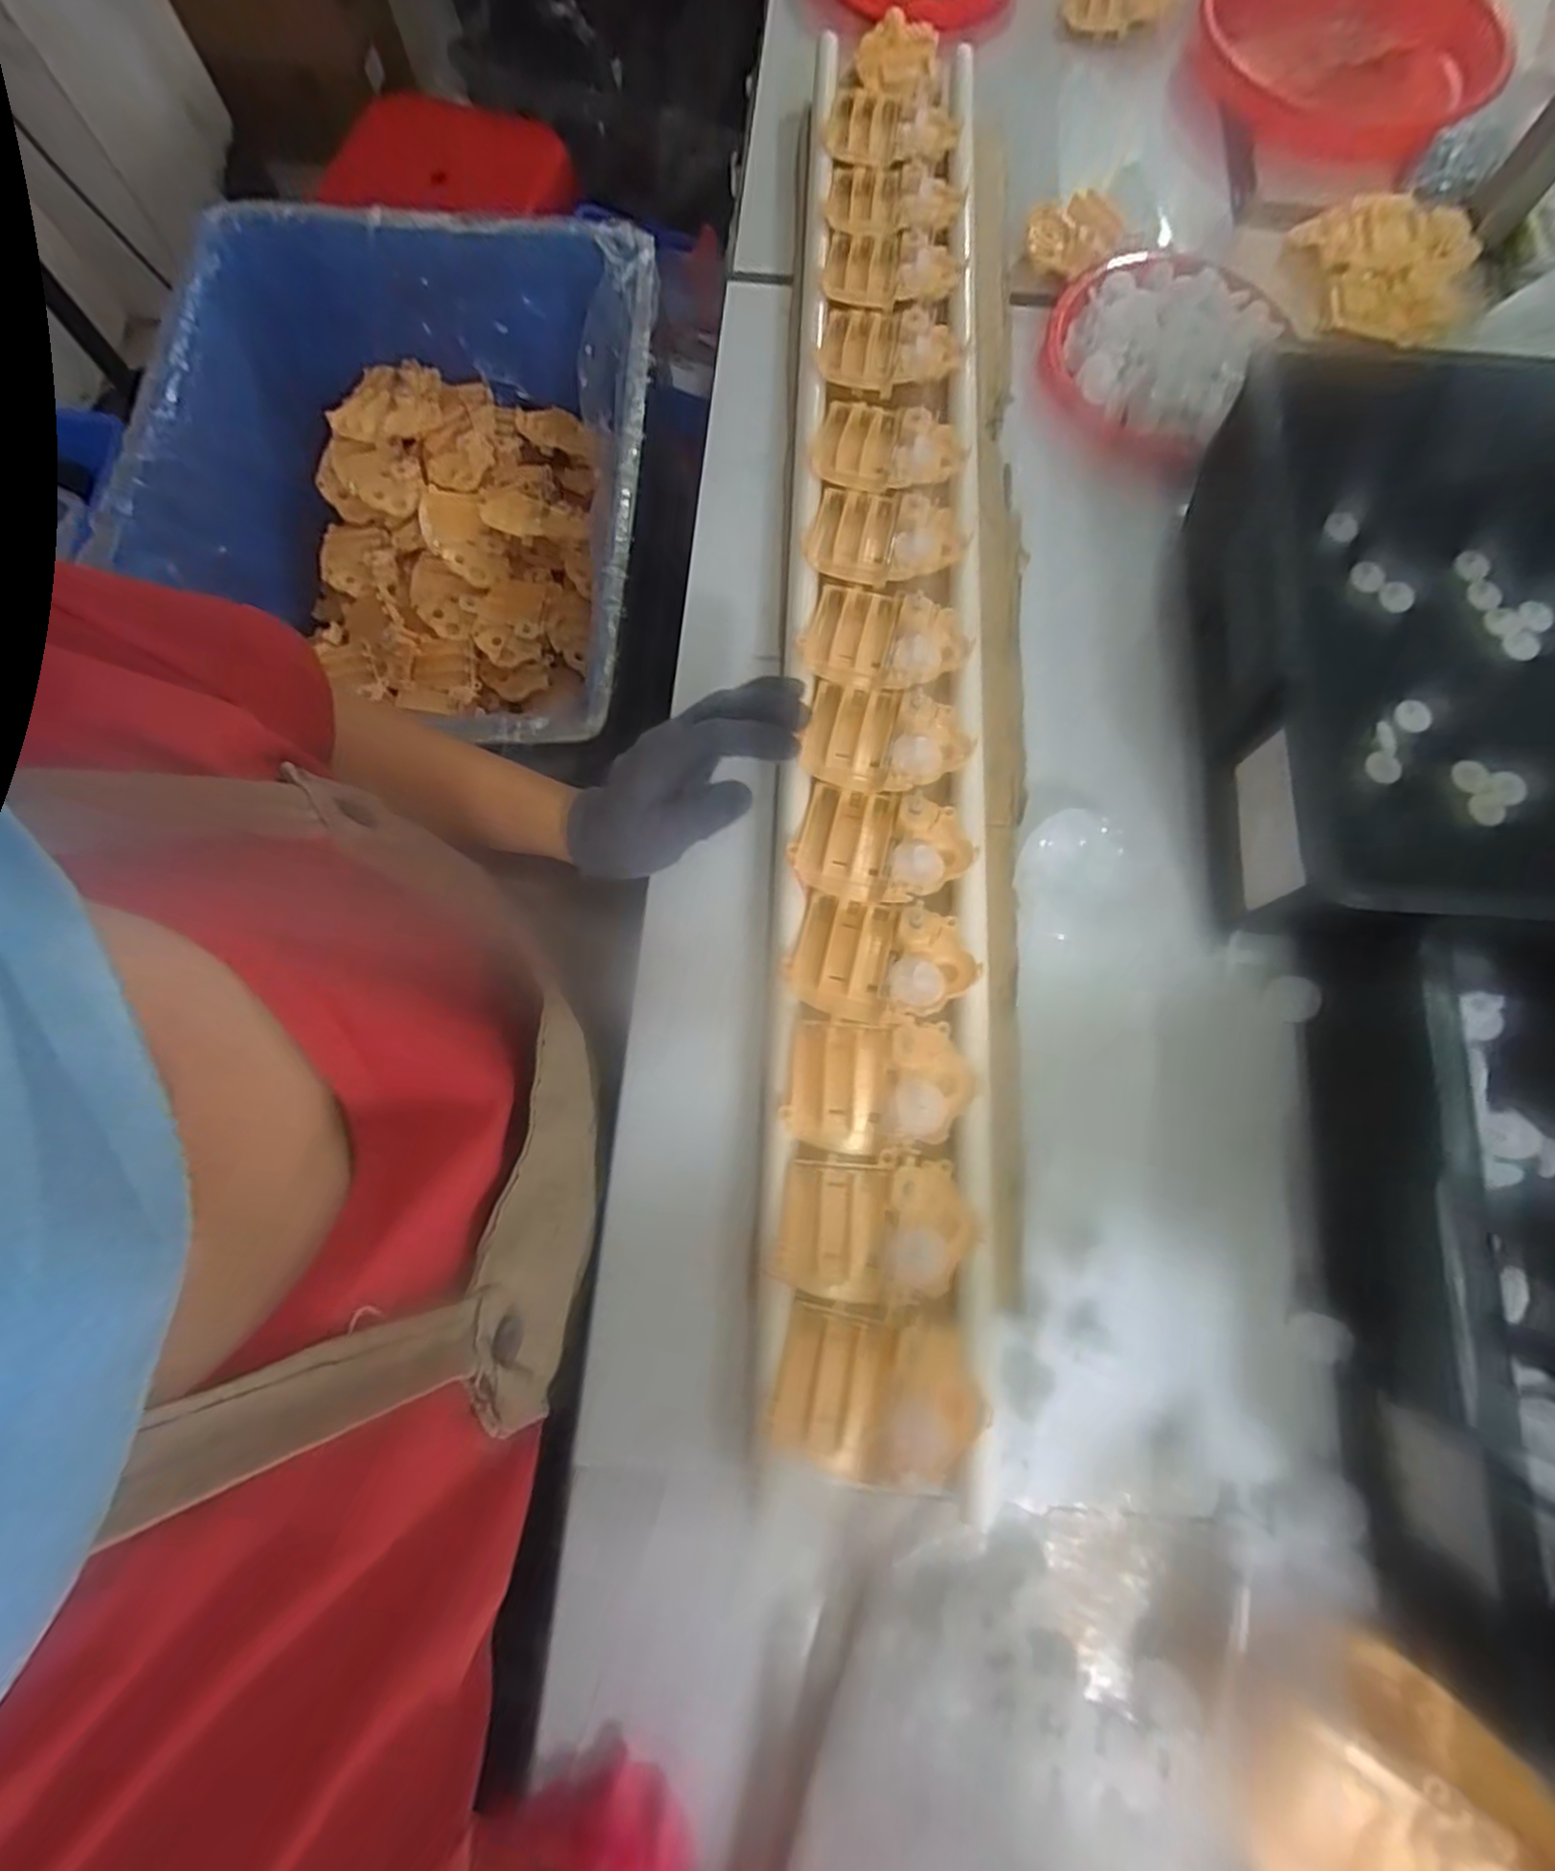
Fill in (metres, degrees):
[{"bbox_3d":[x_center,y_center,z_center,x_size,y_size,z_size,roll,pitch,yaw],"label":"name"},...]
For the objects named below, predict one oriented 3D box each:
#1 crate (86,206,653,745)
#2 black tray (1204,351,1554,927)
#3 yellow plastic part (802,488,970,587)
[{"bbox_3d":[-0.330,-0.401,0.678,0.430,0.183,0.509,2,78,1],"label":"crate"},{"bbox_3d":[0.525,-0.162,0.428,0.531,0.095,0.337,4,78,2],"label":"black tray"},{"bbox_3d":[0.070,-0.259,0.464,0.099,0.020,0.069,10,78,3],"label":"yellow plastic part"}]

